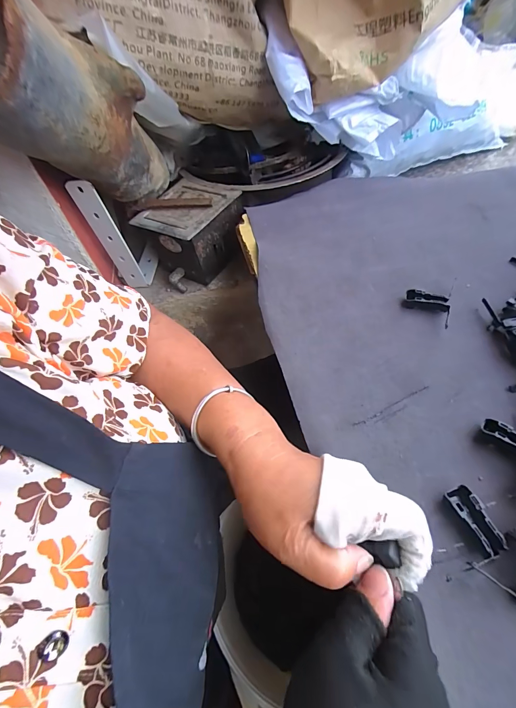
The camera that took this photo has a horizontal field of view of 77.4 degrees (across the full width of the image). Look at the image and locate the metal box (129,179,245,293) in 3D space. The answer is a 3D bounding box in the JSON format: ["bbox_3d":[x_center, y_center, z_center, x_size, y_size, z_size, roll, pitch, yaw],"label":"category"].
[{"bbox_3d":[-0.114,-0.216,0.572,0.133,0.113,0.152,28,62,25],"label":"metal box"}]

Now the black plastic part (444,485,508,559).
[{"bbox_3d":[0.164,0.127,0.245,0.020,0.017,0.046,-20,55,-12],"label":"black plastic part"}]

